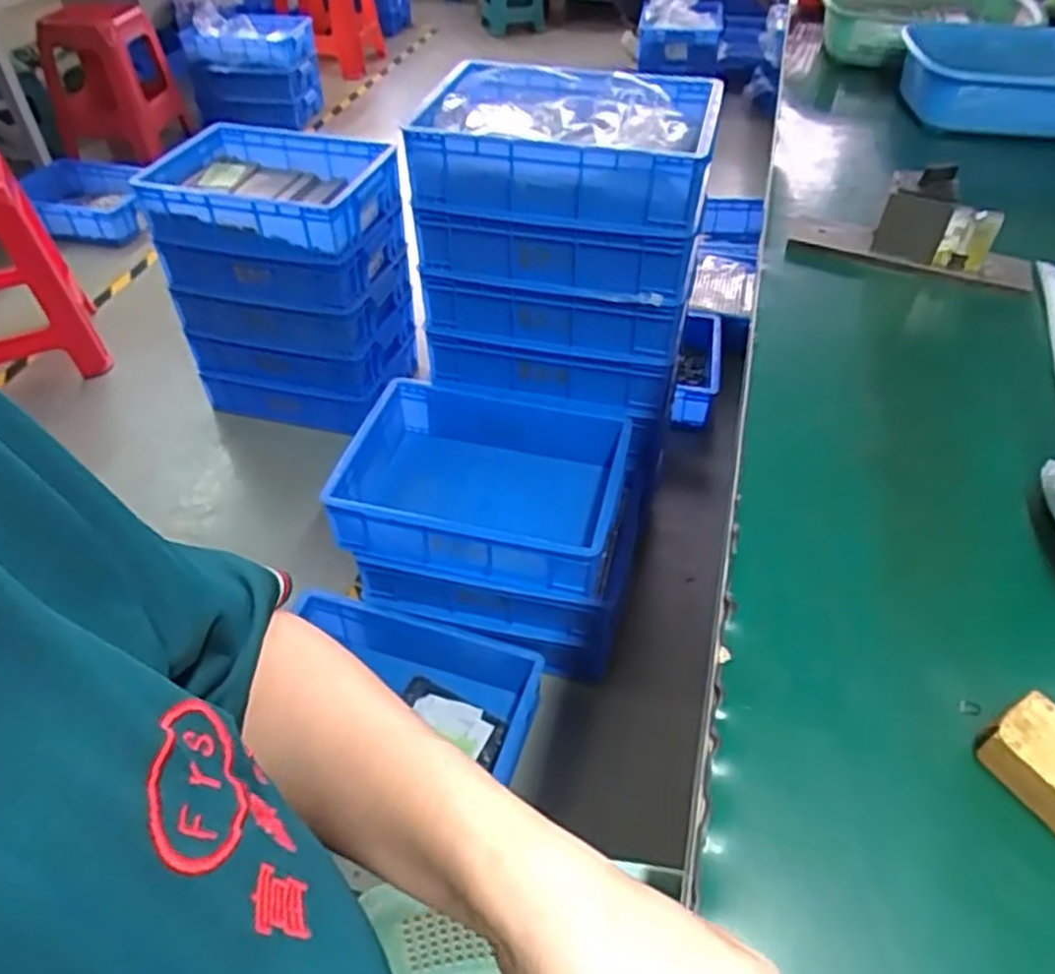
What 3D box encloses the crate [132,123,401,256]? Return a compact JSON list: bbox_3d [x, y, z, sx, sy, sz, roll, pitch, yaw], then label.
[{"bbox_3d":[-0.504,-0.572,1.507,0.467,0.111,0.299,10,45,10],"label":"crate"}]

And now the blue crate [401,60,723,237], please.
[{"bbox_3d":[0.061,-0.513,1.160,0.410,0.123,0.307,10,45,10],"label":"blue crate"}]

